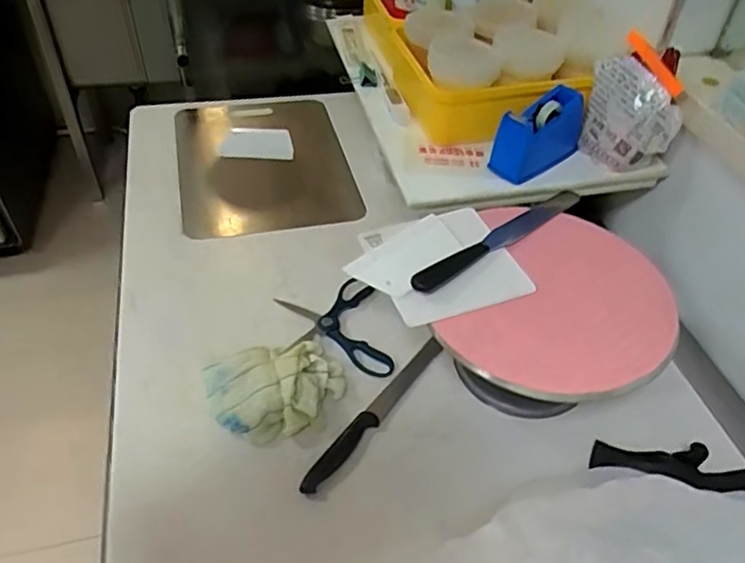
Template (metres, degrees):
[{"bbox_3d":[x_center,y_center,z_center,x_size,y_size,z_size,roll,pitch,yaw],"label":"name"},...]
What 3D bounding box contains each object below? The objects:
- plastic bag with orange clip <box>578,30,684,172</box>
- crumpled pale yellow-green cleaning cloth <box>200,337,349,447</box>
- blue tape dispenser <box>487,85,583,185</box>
[{"bbox_3d":[0.360,-0.240,0.846,0.124,0.135,0.100,21,48,16],"label":"plastic bag with orange clip"},{"bbox_3d":[-0.116,0.130,0.745,0.165,0.044,0.123,-7,47,-11],"label":"crumpled pale yellow-green cleaning cloth"},{"bbox_3d":[0.231,-0.201,0.844,0.135,0.091,0.055,-29,54,-28],"label":"blue tape dispenser"}]

